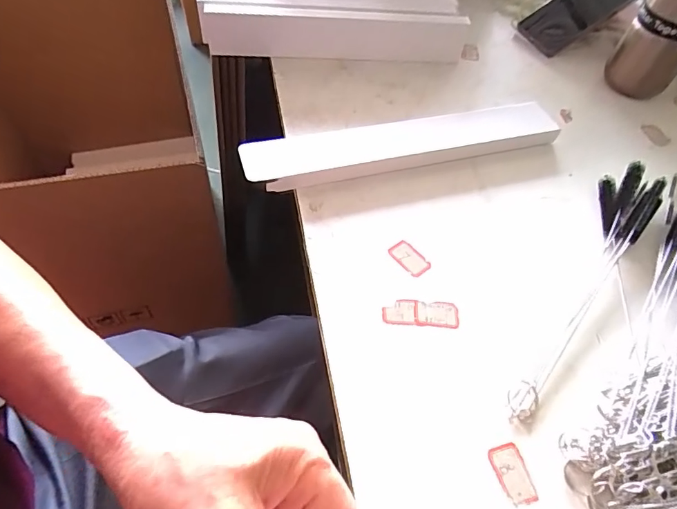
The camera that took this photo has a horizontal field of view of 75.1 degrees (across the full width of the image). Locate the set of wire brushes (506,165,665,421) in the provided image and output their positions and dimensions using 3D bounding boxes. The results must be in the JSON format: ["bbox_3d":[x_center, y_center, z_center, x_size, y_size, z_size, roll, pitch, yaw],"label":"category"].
[{"bbox_3d":[0.211,0.013,0.374,0.049,0.023,0.294,35,59,19],"label":"set of wire brushes"}]

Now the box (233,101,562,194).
[{"bbox_3d":[0.068,-0.112,0.452,0.326,0.023,0.049,-12,56,-13],"label":"box"}]

